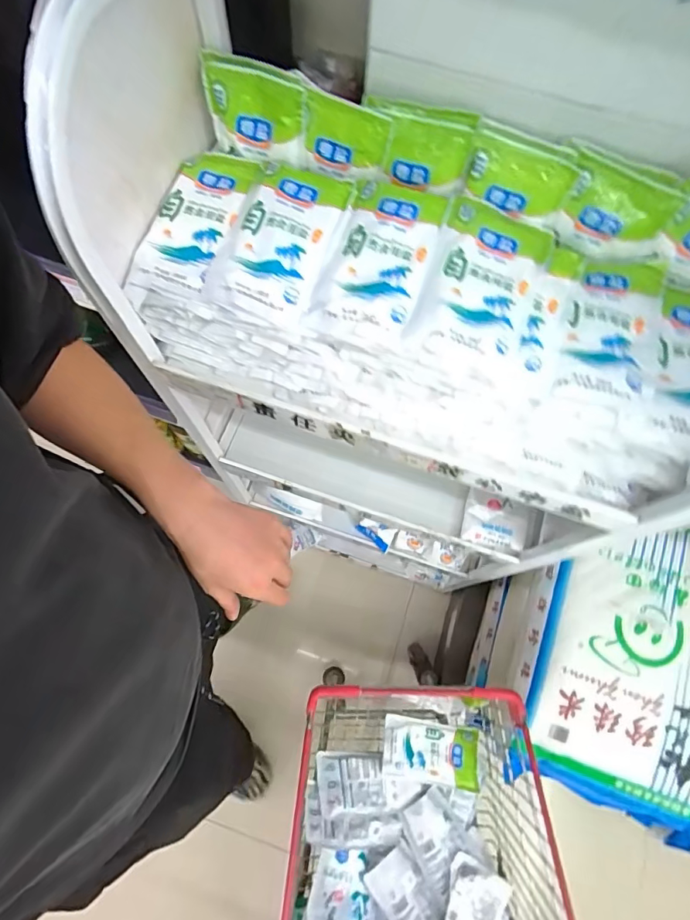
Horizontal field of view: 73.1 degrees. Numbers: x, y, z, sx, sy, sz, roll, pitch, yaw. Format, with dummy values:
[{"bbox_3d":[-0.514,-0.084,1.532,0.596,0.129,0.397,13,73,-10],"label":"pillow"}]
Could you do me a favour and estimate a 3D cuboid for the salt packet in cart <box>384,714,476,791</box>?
[{"bbox_3d":[0.172,0.582,0.928,0.189,0.022,0.105,9,52,2],"label":"salt packet in cart"}]

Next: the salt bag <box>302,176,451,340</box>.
[{"bbox_3d":[0.033,-0.200,0.455,0.096,0.024,0.170,18,72,4],"label":"salt bag"}]

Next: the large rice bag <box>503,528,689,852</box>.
[{"bbox_3d":[0.533,0.381,0.884,0.366,0.118,0.527,16,72,4],"label":"large rice bag"}]

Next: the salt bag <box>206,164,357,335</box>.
[{"bbox_3d":[-0.063,-0.222,0.467,0.098,0.024,0.170,18,72,4],"label":"salt bag"}]

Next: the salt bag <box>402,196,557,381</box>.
[{"bbox_3d":[0.130,-0.177,0.449,0.105,0.032,0.192,25,73,6],"label":"salt bag"}]

